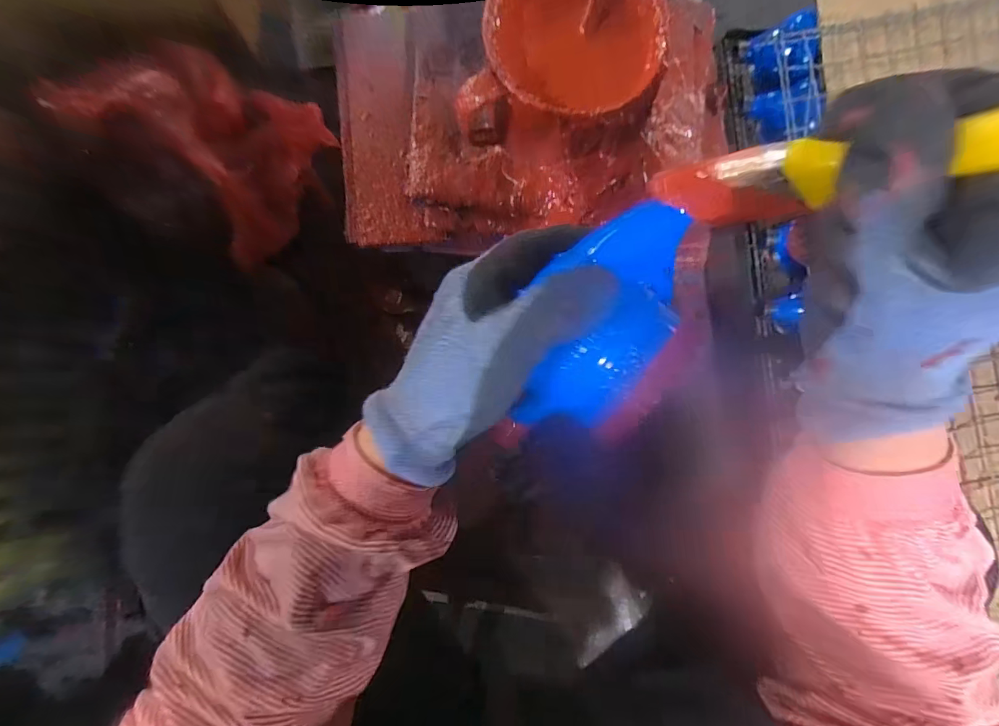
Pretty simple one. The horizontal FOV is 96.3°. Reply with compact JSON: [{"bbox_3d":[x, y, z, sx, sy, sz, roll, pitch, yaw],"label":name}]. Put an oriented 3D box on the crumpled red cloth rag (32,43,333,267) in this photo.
[{"bbox_3d":[-0.318,-0.267,0.488,0.200,0.141,0.180,-44,88,-4],"label":"crumpled red cloth rag"}]

